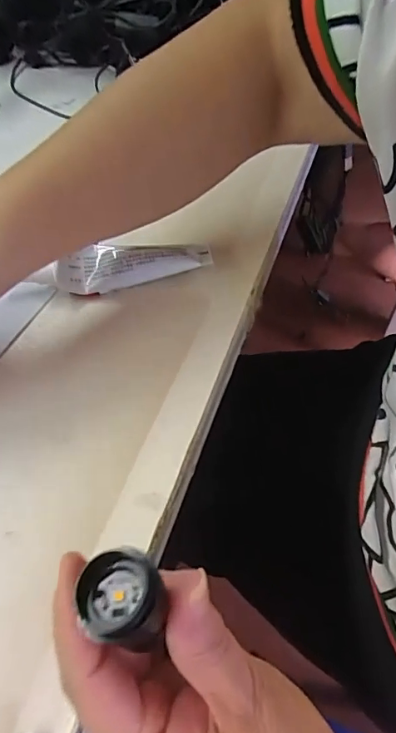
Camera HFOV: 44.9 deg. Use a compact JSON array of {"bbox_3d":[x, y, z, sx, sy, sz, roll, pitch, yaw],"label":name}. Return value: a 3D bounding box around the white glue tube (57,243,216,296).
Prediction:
[{"bbox_3d":[-0.045,-0.071,0.333,0.106,0.017,0.030,-8,58,-1],"label":"white glue tube"}]

